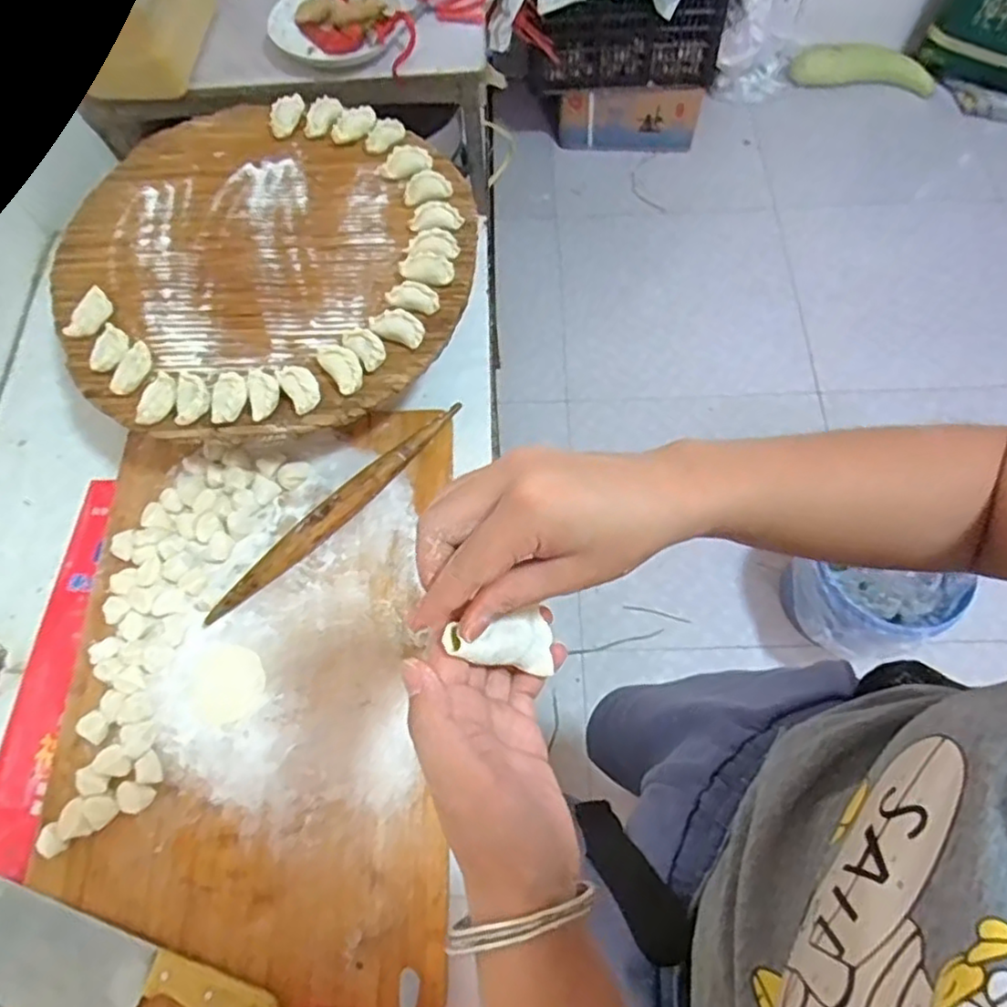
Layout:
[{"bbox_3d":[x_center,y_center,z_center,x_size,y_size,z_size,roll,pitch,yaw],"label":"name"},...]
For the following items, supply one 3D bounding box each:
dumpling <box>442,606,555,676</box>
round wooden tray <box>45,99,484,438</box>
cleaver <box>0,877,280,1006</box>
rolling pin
[{"bbox_3d":[0.001,0.066,0.314,0.060,0.012,0.028,10,60,-38],"label":"dumpling"},{"bbox_3d":[-0.269,-0.271,0.716,0.457,0.033,0.429,-1,67,3],"label":"round wooden tray"},{"bbox_3d":[-0.325,0.389,0.532,0.279,0.018,0.079,14,66,12],"label":"cleaver"},{"bbox_3d":[-0.165,0.004,0.688,0.027,0.030,0.323,42,75,18],"label":"rolling pin"}]

